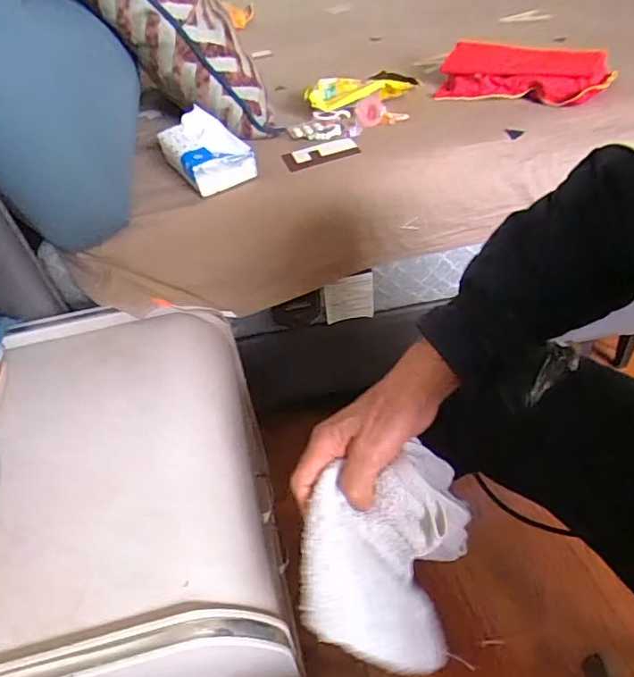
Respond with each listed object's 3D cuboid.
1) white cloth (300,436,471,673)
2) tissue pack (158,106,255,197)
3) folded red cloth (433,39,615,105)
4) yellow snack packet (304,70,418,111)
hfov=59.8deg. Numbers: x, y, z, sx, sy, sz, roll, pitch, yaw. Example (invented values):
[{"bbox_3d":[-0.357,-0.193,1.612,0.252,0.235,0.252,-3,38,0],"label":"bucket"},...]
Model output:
[{"bbox_3d":[0.052,0.155,0.421,0.111,0.091,0.140,11,44,19],"label":"white cloth"},{"bbox_3d":[-0.160,-0.270,0.797,0.097,0.068,0.131,-26,45,-20],"label":"tissue pack"},{"bbox_3d":[0.343,-0.436,0.920,0.271,0.068,0.099,12,44,20],"label":"folded red cloth"},{"bbox_3d":[0.070,-0.417,0.915,0.179,0.038,0.090,-2,41,6],"label":"yellow snack packet"}]

